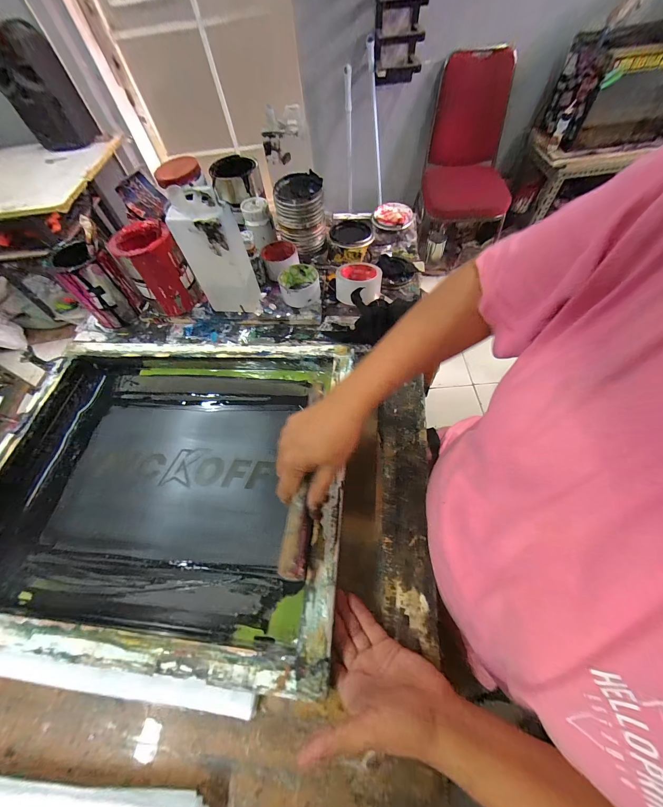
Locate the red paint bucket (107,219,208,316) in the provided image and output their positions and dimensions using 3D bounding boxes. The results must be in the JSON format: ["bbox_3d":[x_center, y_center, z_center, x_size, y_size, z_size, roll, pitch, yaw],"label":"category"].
[{"bbox_3d":[-0.347,-0.261,0.604,0.106,0.156,0.104,-41,66,-15],"label":"red paint bucket"}]

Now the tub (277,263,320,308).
[{"bbox_3d":[-0.067,-0.246,0.630,0.080,0.054,0.079,-2,60,4],"label":"tub"}]

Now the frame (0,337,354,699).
[{"bbox_3d":[-0.256,0.099,0.455,0.546,0.051,0.445,2,61,7],"label":"frame"}]

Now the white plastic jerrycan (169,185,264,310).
[{"bbox_3d":[-0.207,-0.266,0.553,0.101,0.231,0.062,-1,62,5],"label":"white plastic jerrycan"}]

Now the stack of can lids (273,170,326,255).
[{"bbox_3d":[-0.066,-0.417,0.656,0.105,0.126,0.095,-2,62,5],"label":"stack of can lids"}]

